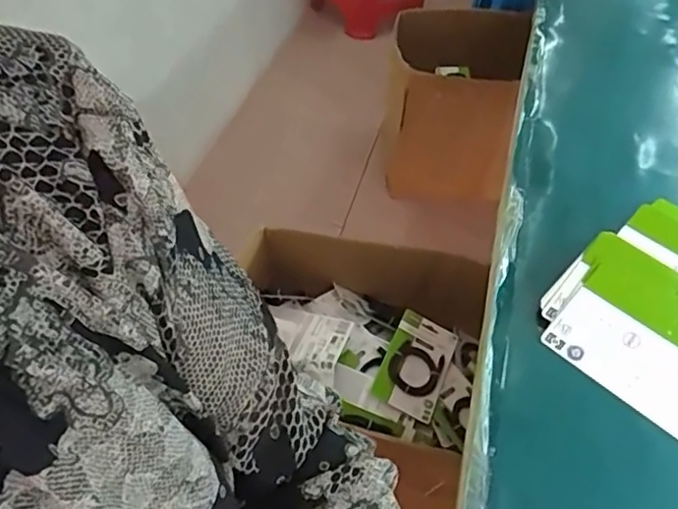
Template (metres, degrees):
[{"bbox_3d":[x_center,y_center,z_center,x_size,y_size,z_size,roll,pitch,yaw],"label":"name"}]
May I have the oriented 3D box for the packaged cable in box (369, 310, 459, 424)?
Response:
[{"bbox_3d":[0.125,0.173,0.962,0.099,0.032,0.184,19,48,13],"label":"packaged cable in box"}]

